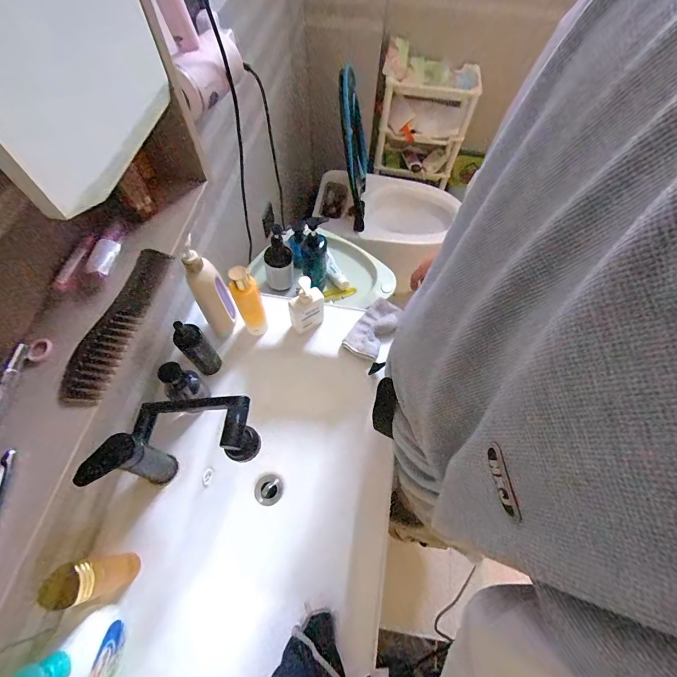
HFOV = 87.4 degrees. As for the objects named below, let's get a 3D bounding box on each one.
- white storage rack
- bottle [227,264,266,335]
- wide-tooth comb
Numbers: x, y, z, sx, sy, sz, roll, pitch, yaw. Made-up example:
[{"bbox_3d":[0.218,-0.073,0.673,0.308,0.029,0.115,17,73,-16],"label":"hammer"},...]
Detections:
[{"bbox_3d":[0.380,-0.974,1.596,0.395,0.453,0.196,16,64,6],"label":"white storage rack"},{"bbox_3d":[-0.170,-0.065,0.681,0.045,0.190,0.039,-19,65,-11],"label":"bottle"},{"bbox_3d":[-0.241,-0.020,0.389,0.042,0.007,0.193,19,64,-9],"label":"wide-tooth comb"}]

